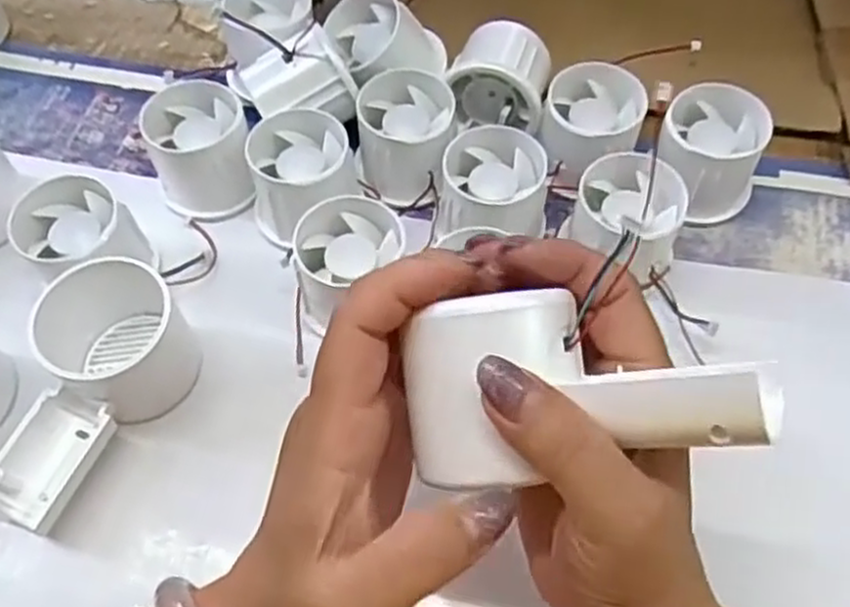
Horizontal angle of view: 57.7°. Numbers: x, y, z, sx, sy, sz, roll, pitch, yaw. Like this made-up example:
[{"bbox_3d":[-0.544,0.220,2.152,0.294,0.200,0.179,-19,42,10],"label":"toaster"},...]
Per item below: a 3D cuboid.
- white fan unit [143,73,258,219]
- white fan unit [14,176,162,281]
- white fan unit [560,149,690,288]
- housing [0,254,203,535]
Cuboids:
[{"bbox_3d":[-0.119,-0.081,0.412,0.051,0.050,0.061,-17,61,-9],"label":"white fan unit"},{"bbox_3d":[-0.167,-0.029,0.380,0.054,0.045,0.054,0,60,1],"label":"white fan unit"},{"bbox_3d":[0.099,-0.042,0.379,0.052,0.043,0.053,28,64,16],"label":"white fan unit"},{"bbox_3d":[-0.148,0.036,0.342,0.054,0.050,0.122,21,63,12],"label":"housing"}]

